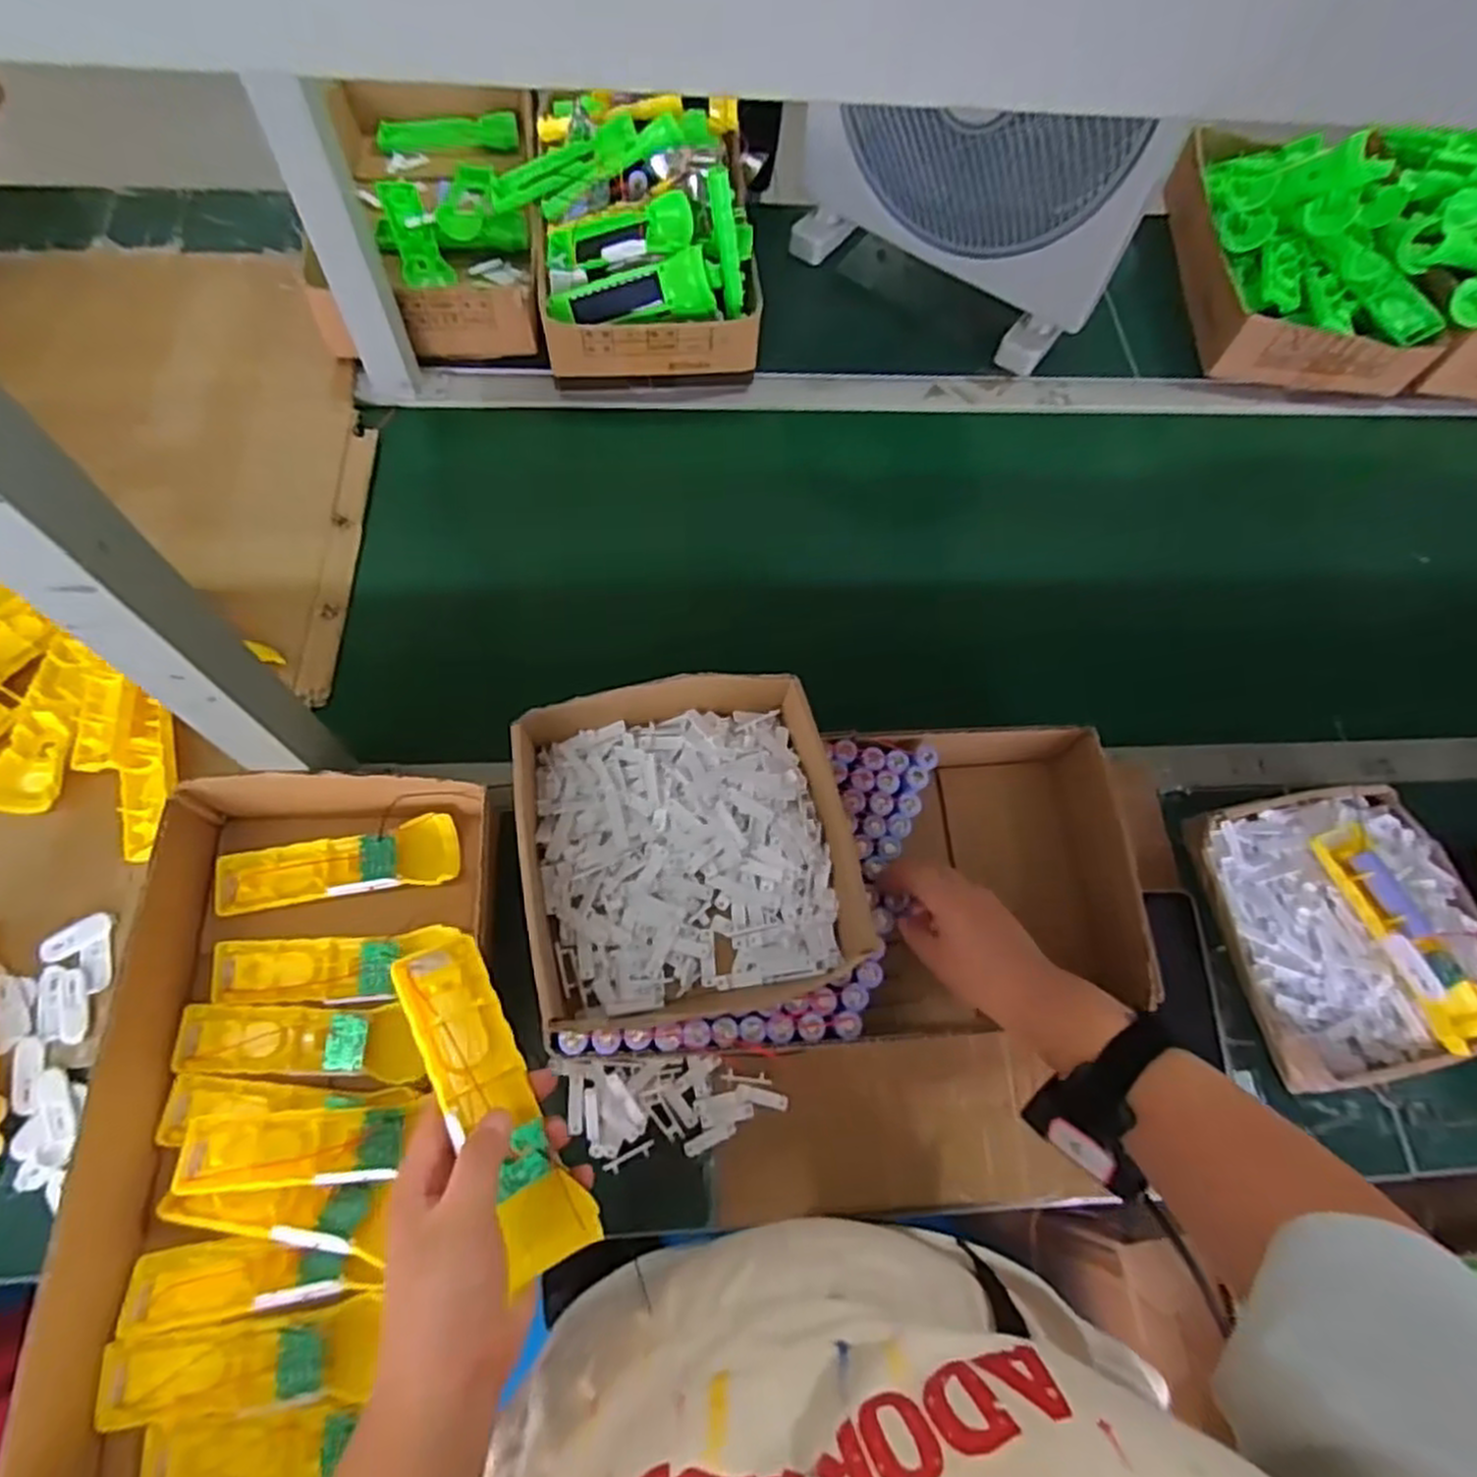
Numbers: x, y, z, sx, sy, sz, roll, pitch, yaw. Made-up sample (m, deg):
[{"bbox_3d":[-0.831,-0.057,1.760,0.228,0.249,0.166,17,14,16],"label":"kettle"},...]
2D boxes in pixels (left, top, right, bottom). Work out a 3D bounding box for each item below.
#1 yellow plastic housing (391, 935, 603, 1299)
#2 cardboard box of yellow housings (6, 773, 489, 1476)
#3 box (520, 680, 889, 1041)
[{"bbox_3d":[-0.121,0.177,0.389,0.042,0.032,0.162,-27,77,-12],"label":"yellow plastic housing"},{"bbox_3d":[-0.289,0.239,0.505,0.196,0.078,0.439,0,66,-4],"label":"cardboard box of yellow housings"},{"bbox_3d":[-0.034,0.068,0.509,0.196,0.058,0.207,-10,67,-9],"label":"box"}]

